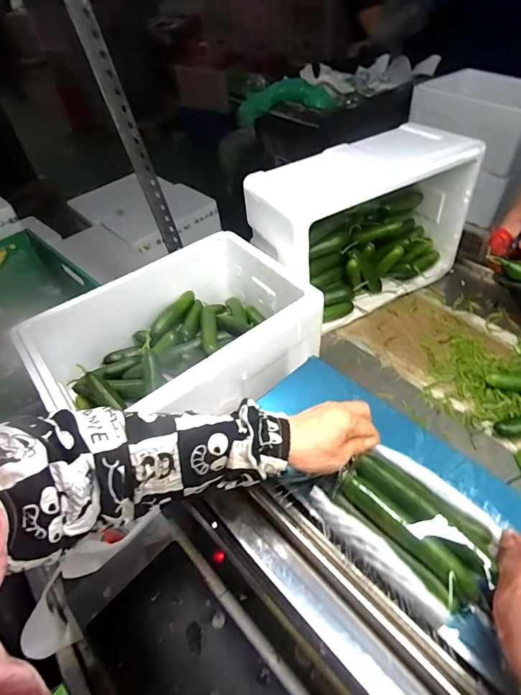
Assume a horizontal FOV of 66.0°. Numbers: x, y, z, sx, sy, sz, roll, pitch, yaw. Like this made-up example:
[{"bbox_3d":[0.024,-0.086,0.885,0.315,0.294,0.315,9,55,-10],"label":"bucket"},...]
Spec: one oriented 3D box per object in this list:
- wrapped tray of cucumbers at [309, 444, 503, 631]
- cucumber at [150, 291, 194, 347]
[{"bbox_3d":[0.148,0.165,0.397,0.123,0.047,0.153,-36,55,-24],"label":"wrapped tray of cucumbers"},{"bbox_3d":[-0.170,-0.059,0.782,0.035,0.026,0.133,24,55,24],"label":"cucumber"}]

